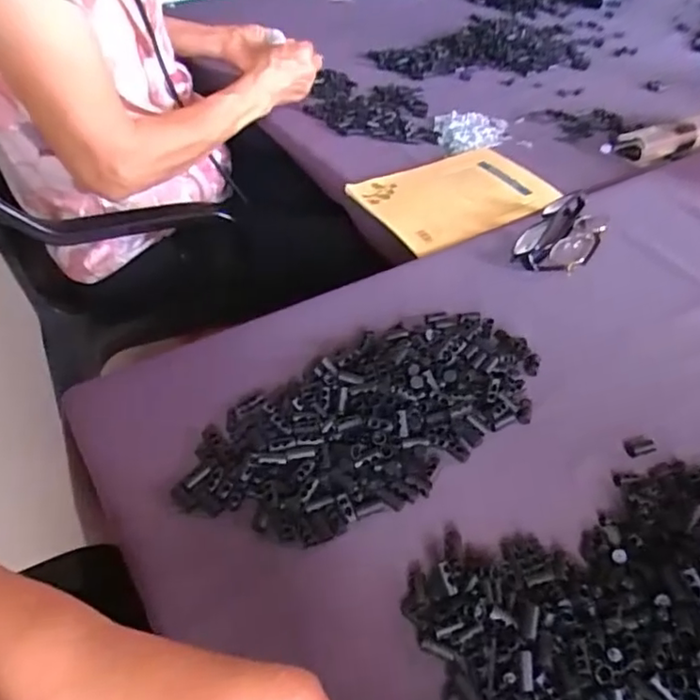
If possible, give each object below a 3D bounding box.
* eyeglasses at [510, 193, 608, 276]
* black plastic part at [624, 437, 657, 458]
[{"bbox_3d":[0.215,-0.116,0.591,0.063,0.027,0.133,28,48,22],"label":"eyeglasses"},{"bbox_3d":[0.203,0.068,0.419,0.020,0.009,0.016,-8,45,-13],"label":"black plastic part"}]

